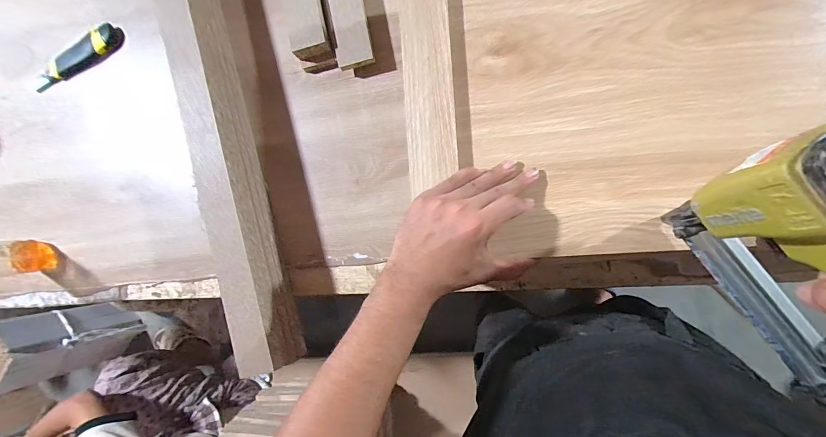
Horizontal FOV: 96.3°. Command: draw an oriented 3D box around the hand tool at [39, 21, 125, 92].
[{"bbox_3d":[-0.607,-0.281,0.663,0.208,0.027,0.048,-26,86,8],"label":"hand tool"}]

